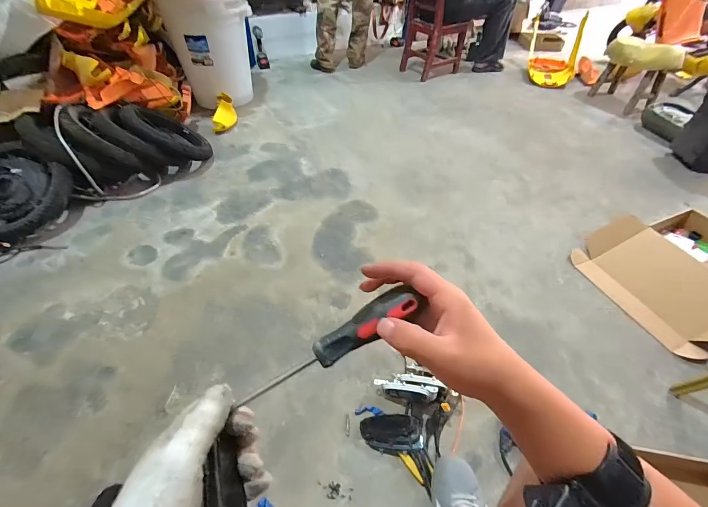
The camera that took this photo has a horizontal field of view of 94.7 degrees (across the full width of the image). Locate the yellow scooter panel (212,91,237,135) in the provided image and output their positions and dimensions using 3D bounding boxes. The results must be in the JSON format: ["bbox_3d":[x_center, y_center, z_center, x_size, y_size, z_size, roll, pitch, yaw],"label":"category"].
[{"bbox_3d":[-0.680,-0.744,1.726,0.077,0.147,0.215,3,50,1],"label":"yellow scooter panel"}]

